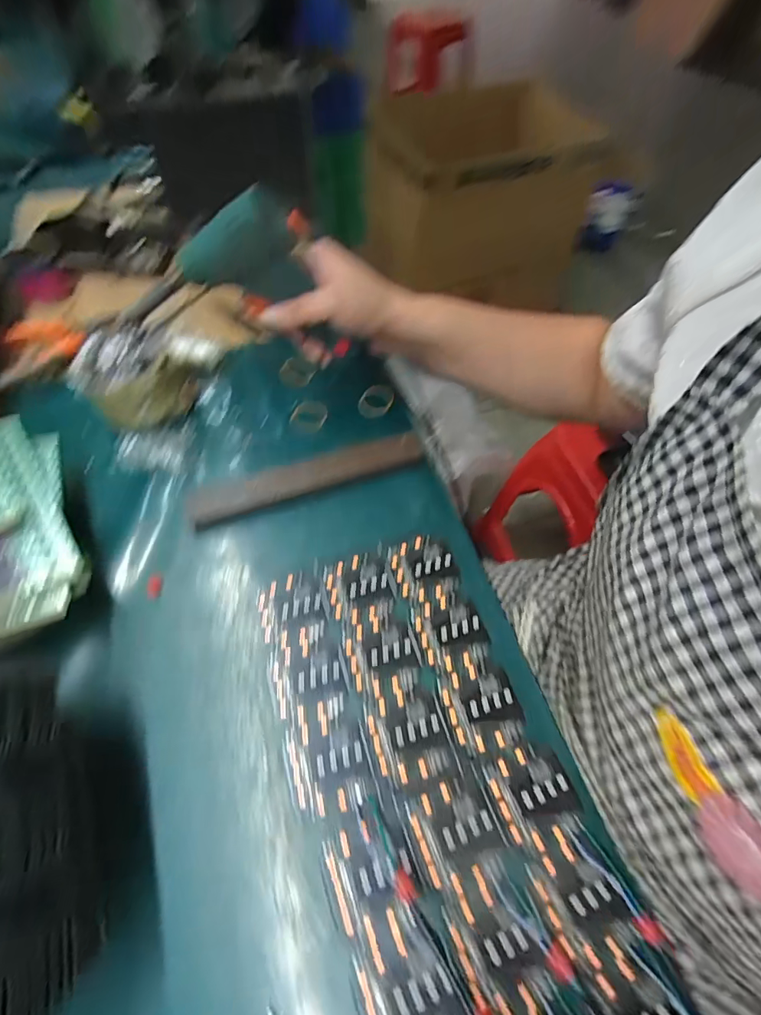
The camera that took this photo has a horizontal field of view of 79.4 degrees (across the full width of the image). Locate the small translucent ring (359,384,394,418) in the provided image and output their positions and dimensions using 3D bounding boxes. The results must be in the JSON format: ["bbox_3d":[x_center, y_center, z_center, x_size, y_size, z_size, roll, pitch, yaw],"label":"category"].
[{"bbox_3d":[-0.004,-0.106,0.456,0.034,0.010,0.033,0,61,0],"label":"small translucent ring"}]

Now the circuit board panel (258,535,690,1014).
[{"bbox_3d":[0.033,0.173,0.292,0.152,0.009,0.322,-20,61,-13],"label":"circuit board panel"}]

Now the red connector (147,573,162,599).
[{"bbox_3d":[-0.175,0.061,0.355,0.010,0.004,0.020,2,59,0],"label":"red connector"}]

